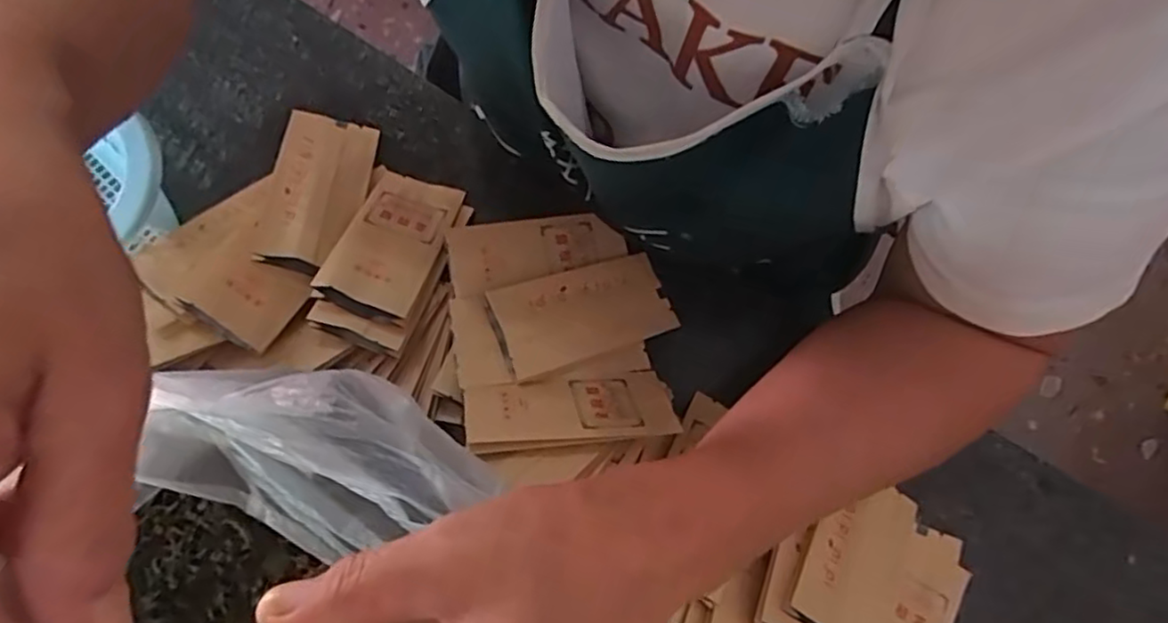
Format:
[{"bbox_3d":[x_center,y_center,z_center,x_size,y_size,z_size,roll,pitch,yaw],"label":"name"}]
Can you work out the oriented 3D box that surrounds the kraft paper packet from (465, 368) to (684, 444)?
[{"bbox_3d":[-0.006,0.050,0.349,0.112,0.004,0.046,-1,35,-19],"label":"kraft paper packet"}]

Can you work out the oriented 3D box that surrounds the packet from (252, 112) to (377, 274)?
[{"bbox_3d":[-0.158,-0.073,0.393,0.051,0.013,0.109,16,55,-18],"label":"packet"}]

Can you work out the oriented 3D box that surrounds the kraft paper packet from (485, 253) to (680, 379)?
[{"bbox_3d":[0.000,-0.001,0.384,0.106,0.013,0.054,-18,78,-31],"label":"kraft paper packet"}]

